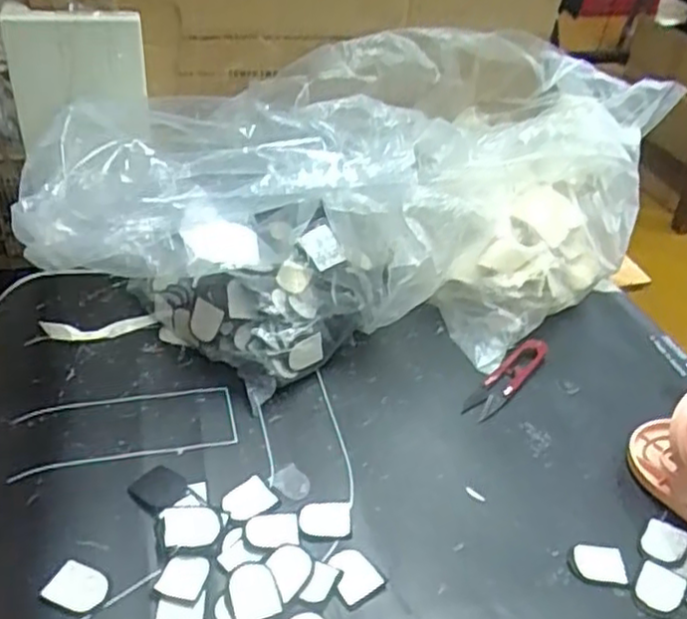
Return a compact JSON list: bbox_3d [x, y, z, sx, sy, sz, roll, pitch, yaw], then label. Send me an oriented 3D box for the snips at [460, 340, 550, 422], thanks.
[{"bbox_3d":[0.126,0.051,0.546,0.022,0.012,0.100,32,45,30],"label":"snips"}]

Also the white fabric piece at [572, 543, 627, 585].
[{"bbox_3d":[0.153,0.151,0.427,0.030,0.004,0.024,5,38,-1],"label":"white fabric piece"}]

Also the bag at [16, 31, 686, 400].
[{"bbox_3d":[0.029,-0.086,0.572,0.499,0.186,0.204,-8,40,-16],"label":"bag"}]

